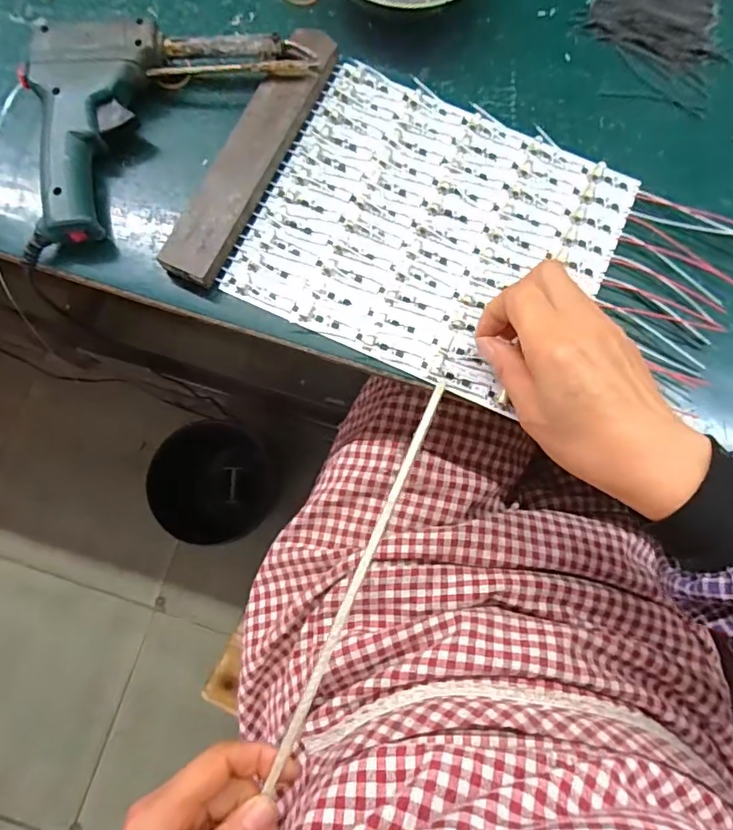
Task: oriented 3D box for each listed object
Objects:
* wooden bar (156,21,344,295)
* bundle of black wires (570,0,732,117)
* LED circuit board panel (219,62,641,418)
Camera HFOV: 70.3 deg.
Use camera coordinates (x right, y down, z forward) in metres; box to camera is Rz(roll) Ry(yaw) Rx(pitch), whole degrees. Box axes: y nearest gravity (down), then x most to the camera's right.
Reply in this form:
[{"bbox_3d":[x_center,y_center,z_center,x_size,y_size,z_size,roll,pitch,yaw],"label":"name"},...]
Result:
[{"bbox_3d":[-0.077,-0.177,0.353,0.036,0.020,0.194,25,80,4],"label":"wooden bar"},{"bbox_3d":[0.217,-0.305,0.395,0.103,0.005,0.153,13,79,2],"label":"bundle of black wires"},{"bbox_3d":[0.045,-0.124,0.353,0.227,0.004,0.193,25,80,4],"label":"LED circuit board panel"}]

